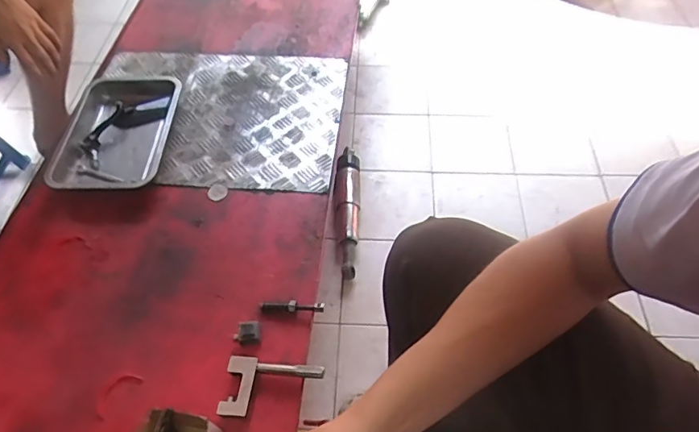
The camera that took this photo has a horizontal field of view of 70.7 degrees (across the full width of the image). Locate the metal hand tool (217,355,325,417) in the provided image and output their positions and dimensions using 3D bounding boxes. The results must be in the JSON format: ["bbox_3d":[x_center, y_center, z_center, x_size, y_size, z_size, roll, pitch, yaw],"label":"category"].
[{"bbox_3d":[-0.115,0.257,0.729,0.141,0.032,0.084,6,55,4],"label":"metal hand tool"}]

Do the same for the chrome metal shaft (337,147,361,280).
[{"bbox_3d":[0.000,-0.018,1.130,0.051,0.047,0.349,0,55,0],"label":"chrome metal shaft"}]

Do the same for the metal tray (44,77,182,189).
[{"bbox_3d":[-0.491,-0.177,1.038,0.225,0.046,0.311,0,55,0],"label":"metal tray"}]

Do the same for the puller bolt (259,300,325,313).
[{"bbox_3d":[-0.095,0.149,0.811,0.108,0.020,0.018,3,58,3],"label":"puller bolt"}]

